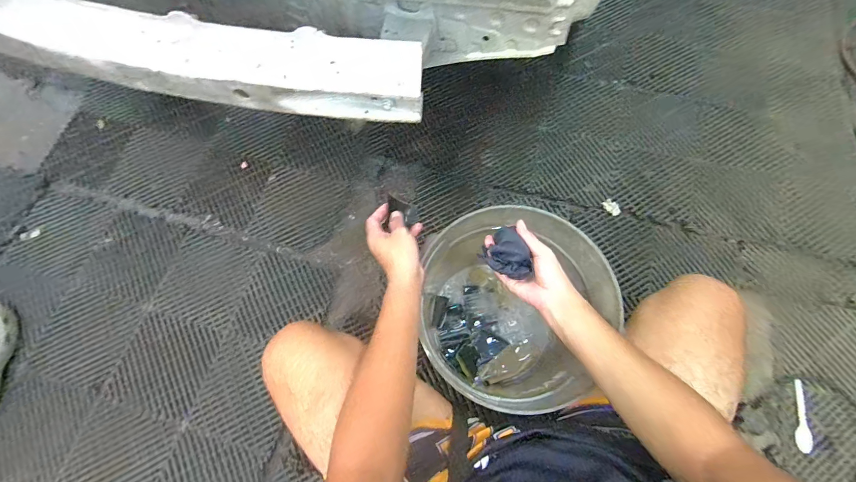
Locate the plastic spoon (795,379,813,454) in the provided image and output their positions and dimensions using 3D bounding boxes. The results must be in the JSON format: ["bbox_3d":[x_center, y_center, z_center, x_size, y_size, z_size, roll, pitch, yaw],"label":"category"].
[{"bbox_3d":[0.791,0.368,0.761,0.028,0.011,0.141,17,73,4],"label":"plastic spoon"}]

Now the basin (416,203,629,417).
[{"bbox_3d":[0.145,0.124,0.696,0.277,0.306,0.302,-22,73,-7],"label":"basin"}]

